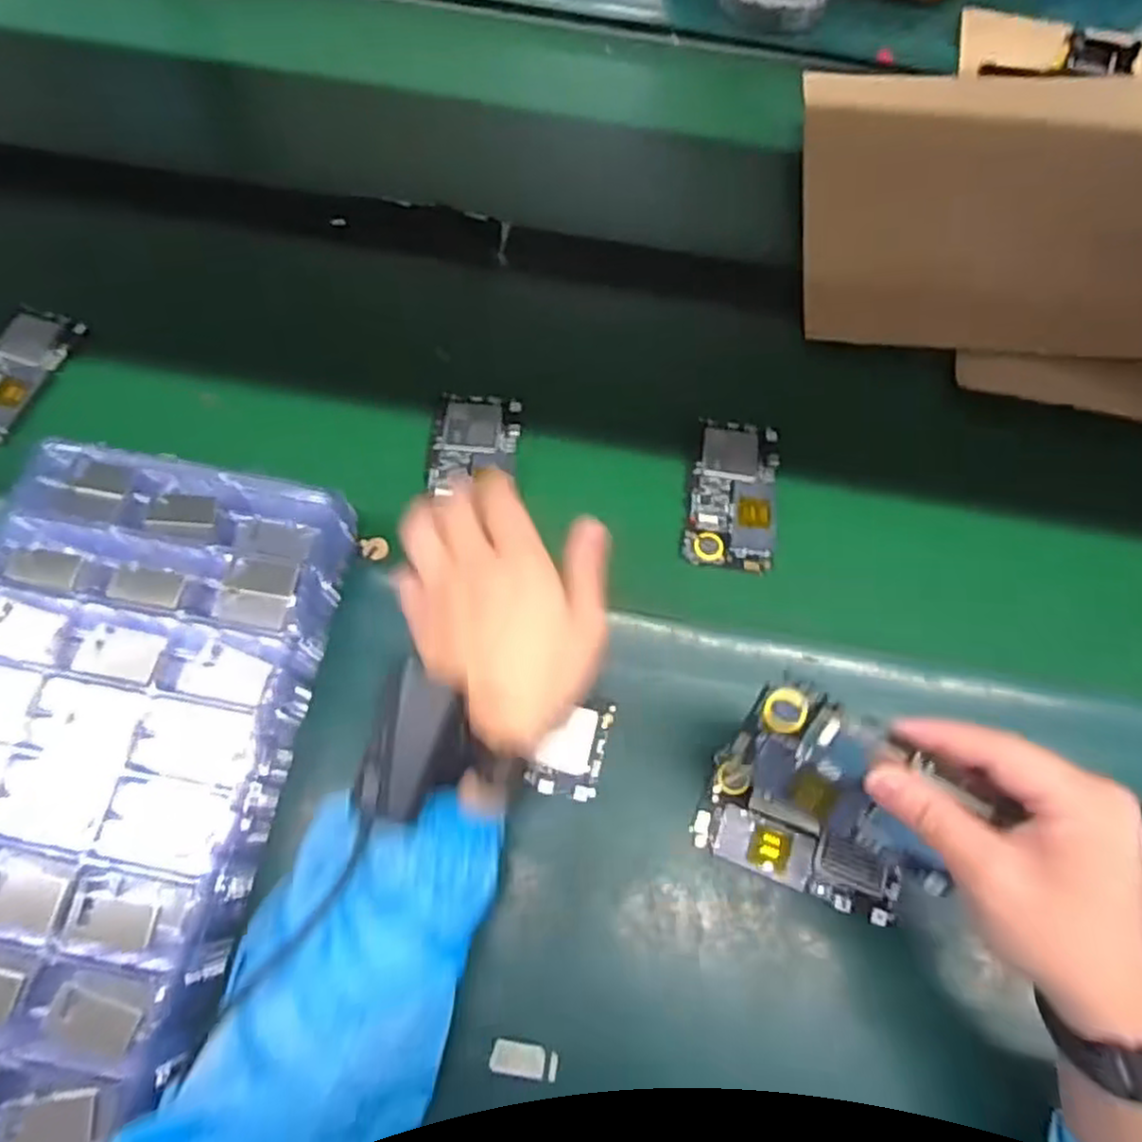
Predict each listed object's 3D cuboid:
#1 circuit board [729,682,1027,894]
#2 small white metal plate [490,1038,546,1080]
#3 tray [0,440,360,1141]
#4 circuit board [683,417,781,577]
[{"bbox_3d":[0.142,0.108,0.376,0.118,0.072,0.010,25,28,14],"label":"circuit board"},{"bbox_3d":[-0.029,0.272,0.416,0.030,0.008,0.016,8,65,3],"label":"small white metal plate"},{"bbox_3d":[-0.282,0.116,0.432,0.210,0.046,0.392,10,65,4],"label":"tray"},{"bbox_3d":[0.122,-0.059,0.560,0.062,0.009,0.123,8,65,3],"label":"circuit board"}]

